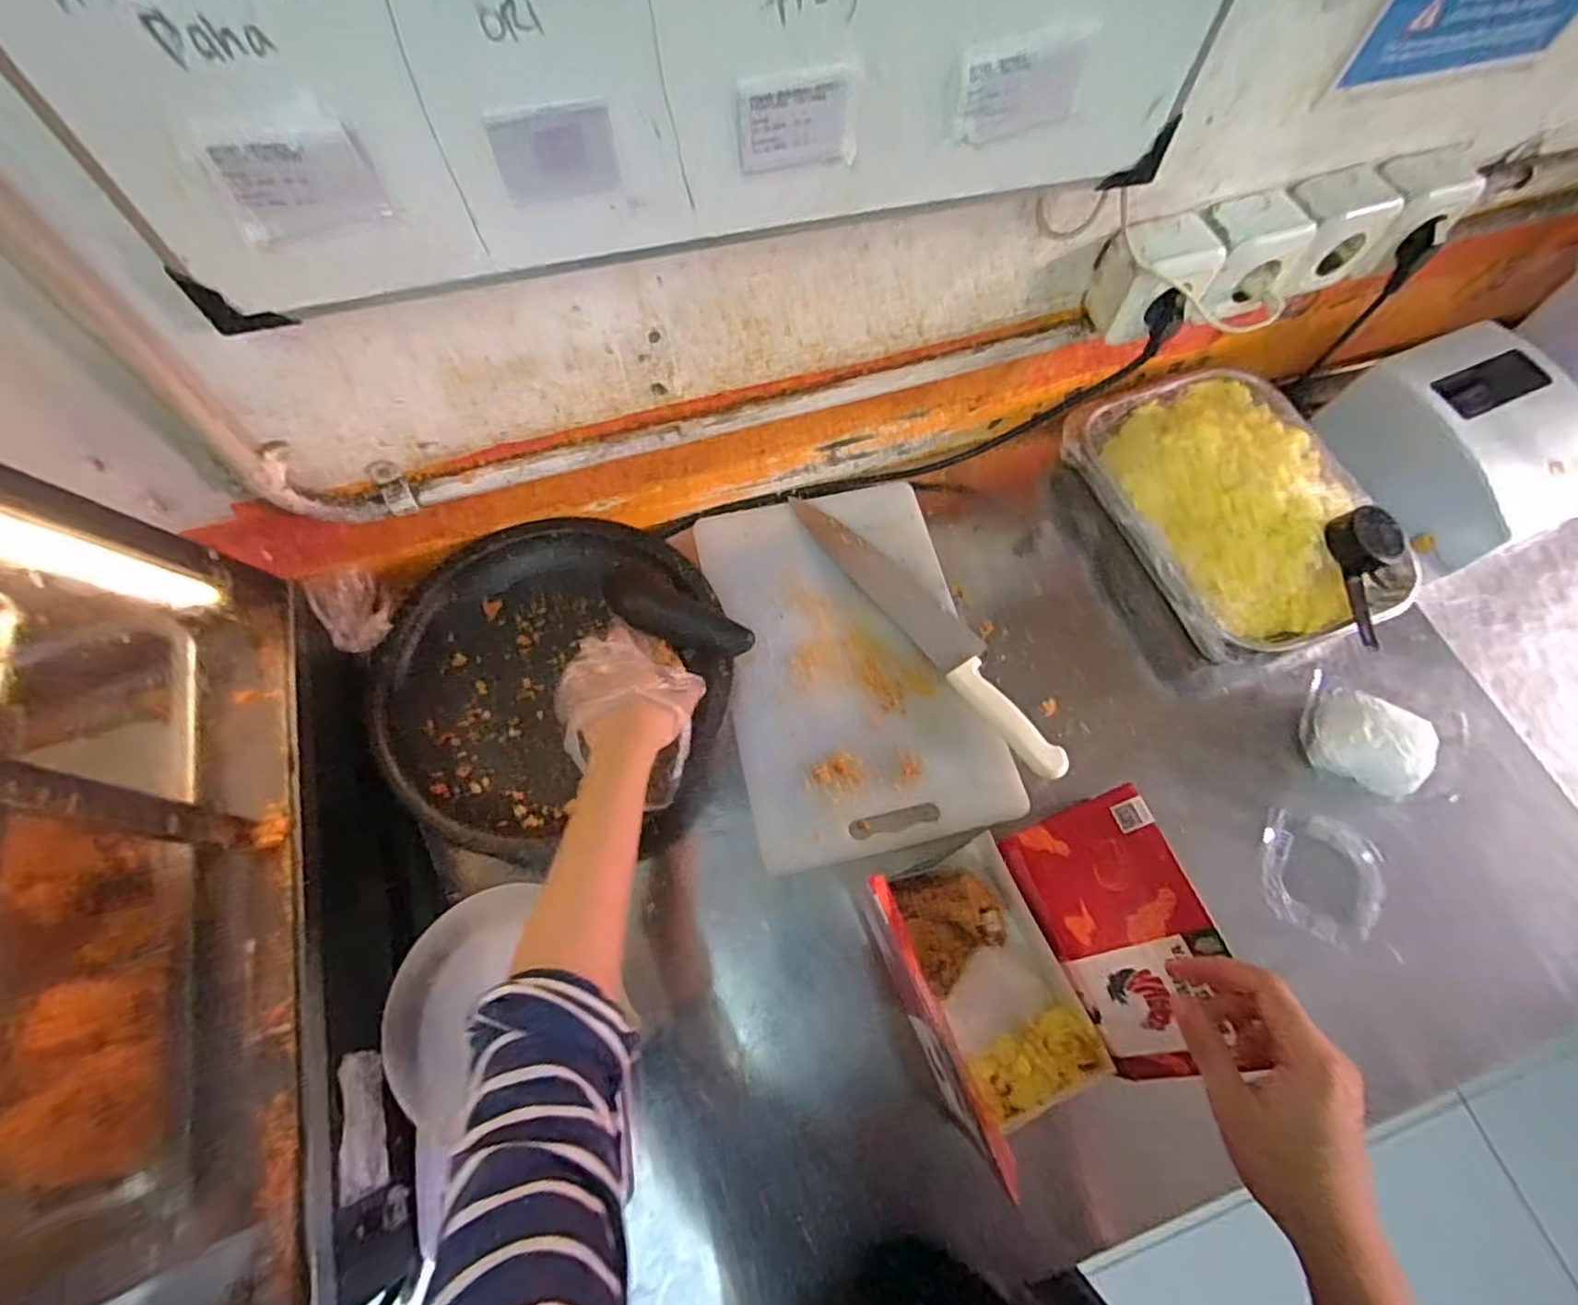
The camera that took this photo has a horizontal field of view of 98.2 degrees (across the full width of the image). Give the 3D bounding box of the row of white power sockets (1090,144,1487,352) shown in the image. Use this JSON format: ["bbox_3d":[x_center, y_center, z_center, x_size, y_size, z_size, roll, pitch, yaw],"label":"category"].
[{"bbox_3d":[0.419,-0.338,0.577,0.330,0.076,0.062,-16,67,-8],"label":"row of white power sockets"}]

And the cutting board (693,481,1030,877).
[{"bbox_3d":[0.053,0.002,0.632,0.222,0.026,0.349,-11,67,-6],"label":"cutting board"}]

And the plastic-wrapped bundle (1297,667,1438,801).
[{"bbox_3d":[0.493,0.074,0.587,0.109,0.040,0.075,28,69,11],"label":"plastic-wrapped bundle"}]

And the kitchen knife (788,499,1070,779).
[{"bbox_3d":[0.129,-0.031,0.637,0.053,0.021,0.345,-36,71,-15],"label":"kitchen knife"}]

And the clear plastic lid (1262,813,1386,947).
[{"bbox_3d":[0.438,0.182,0.556,0.108,0.022,0.097,5,64,-11],"label":"clear plastic lid"}]

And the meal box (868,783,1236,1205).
[{"bbox_3d":[0.178,0.220,0.474,0.177,0.139,0.187,-20,68,-9],"label":"meal box"}]

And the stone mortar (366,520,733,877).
[{"bbox_3d":[-0.197,0.025,0.588,0.293,0.063,0.284,0,66,-1],"label":"stone mortar"}]

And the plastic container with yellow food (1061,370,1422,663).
[{"bbox_3d":[0.424,-0.136,0.664,0.217,0.084,0.301,-18,68,-9],"label":"plastic container with yellow food"}]

